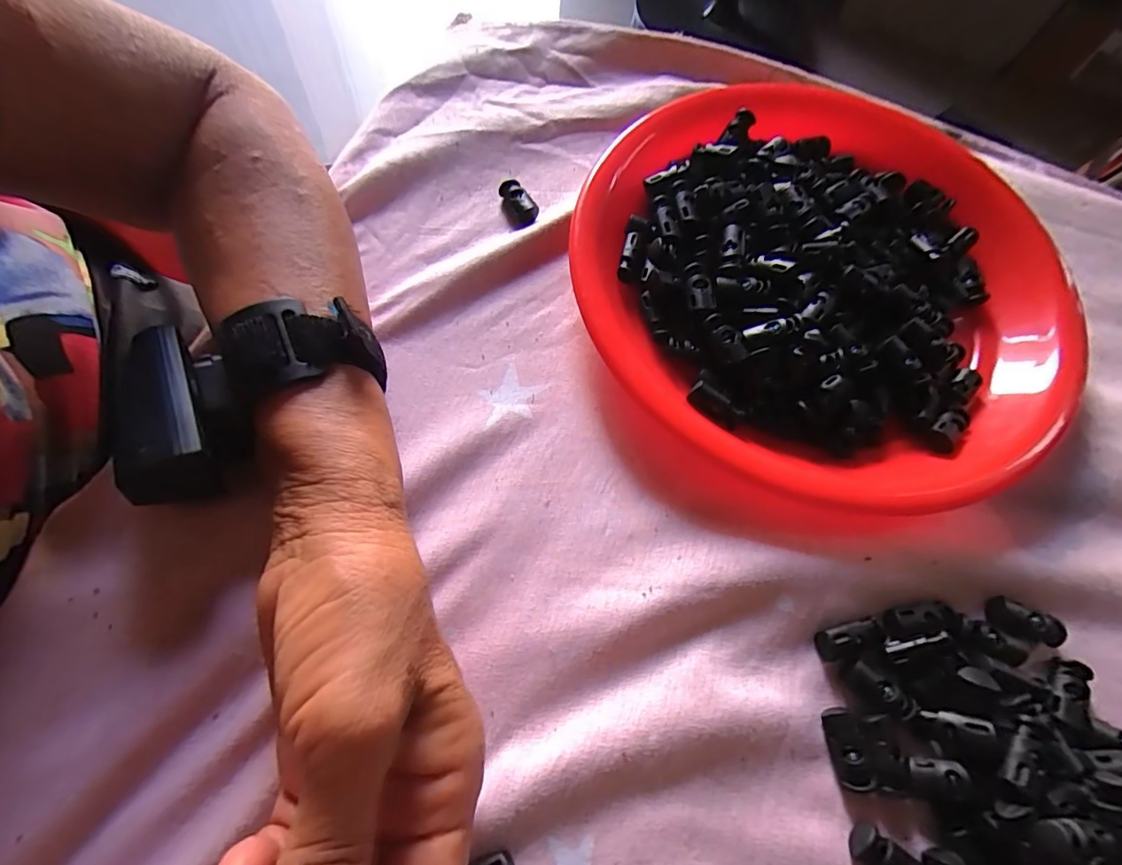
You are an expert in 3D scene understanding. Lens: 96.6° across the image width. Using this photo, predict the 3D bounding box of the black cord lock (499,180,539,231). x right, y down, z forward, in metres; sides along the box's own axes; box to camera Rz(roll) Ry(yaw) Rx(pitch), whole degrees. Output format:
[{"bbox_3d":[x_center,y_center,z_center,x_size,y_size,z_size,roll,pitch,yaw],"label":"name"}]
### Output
[{"bbox_3d":[-0.023,-0.129,0.284,0.018,0.009,0.031,-19,70,-10],"label":"black cord lock"}]

